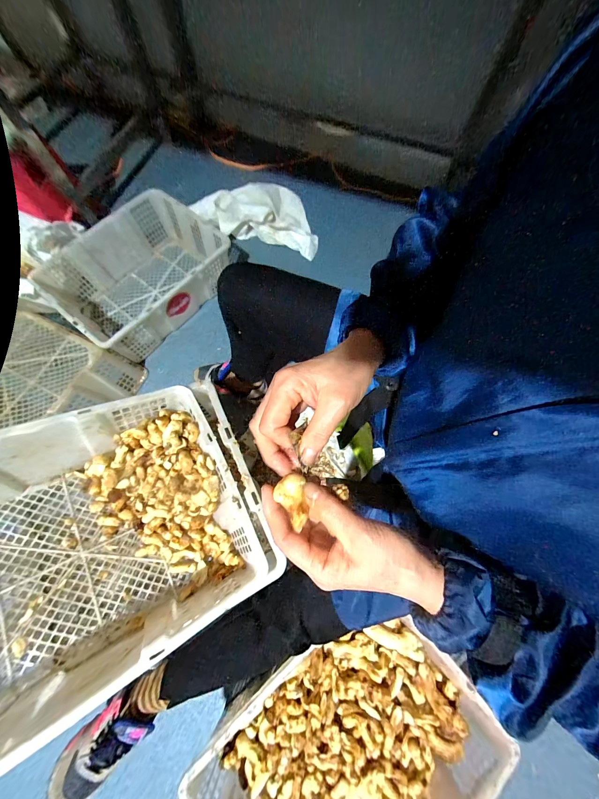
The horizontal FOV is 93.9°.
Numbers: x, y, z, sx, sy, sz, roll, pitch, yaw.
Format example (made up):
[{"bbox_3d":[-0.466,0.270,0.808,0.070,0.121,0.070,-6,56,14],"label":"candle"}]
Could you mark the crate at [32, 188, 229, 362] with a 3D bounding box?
[{"bbox_3d":[-0.482,-0.401,0.898,0.346,0.164,0.508,38,75,11],"label":"crate"}]

